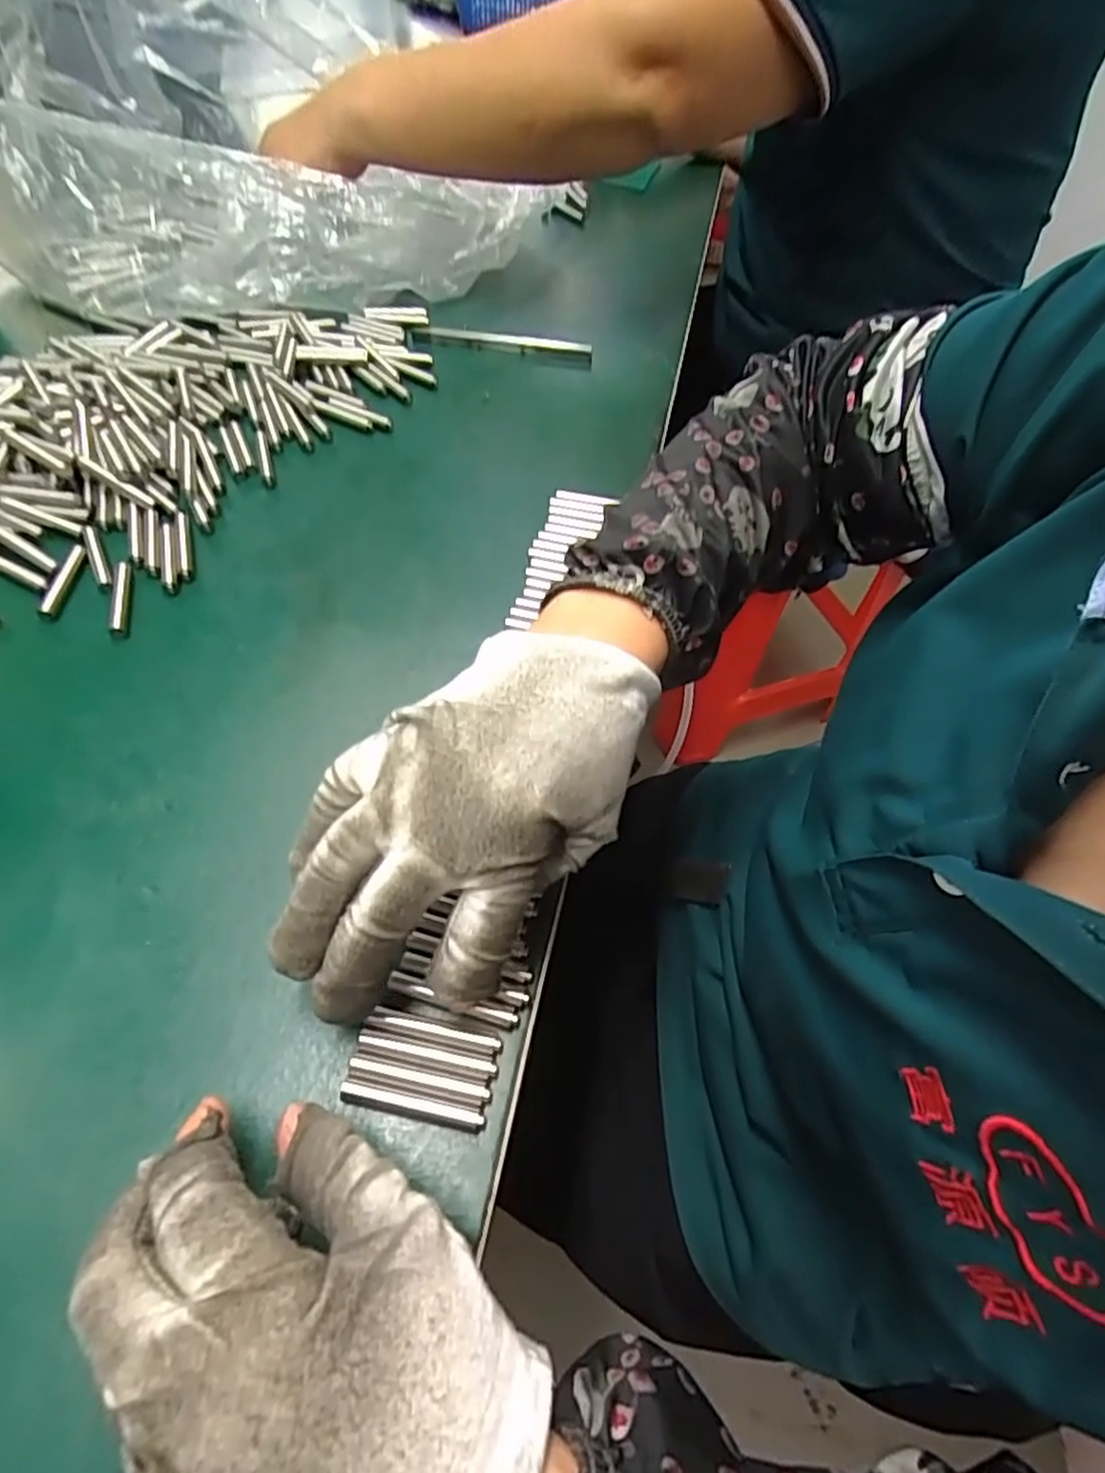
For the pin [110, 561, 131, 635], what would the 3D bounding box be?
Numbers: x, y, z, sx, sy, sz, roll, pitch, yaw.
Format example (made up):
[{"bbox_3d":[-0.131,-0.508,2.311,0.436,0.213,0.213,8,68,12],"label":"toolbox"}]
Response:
[{"bbox_3d":[-0.218,-0.070,0.339,0.007,0.008,0.046,-10,57,-10],"label":"pin"}]

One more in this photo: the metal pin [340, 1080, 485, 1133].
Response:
[{"bbox_3d":[-0.047,0.123,0.223,0.048,0.005,0.007,11,56,4],"label":"metal pin"}]

